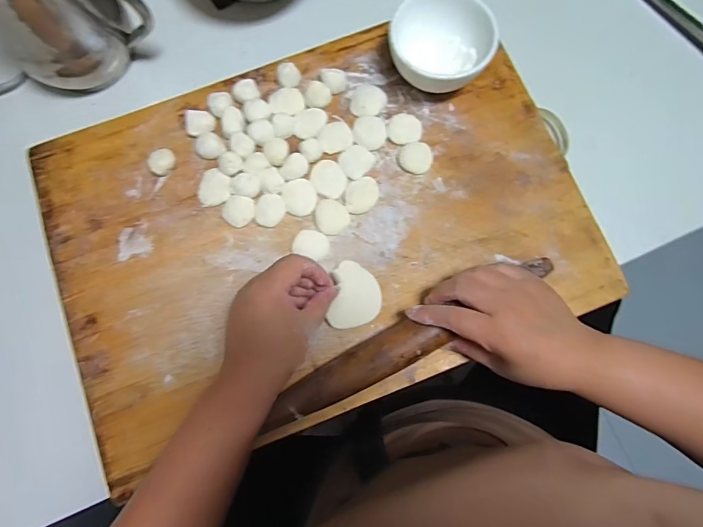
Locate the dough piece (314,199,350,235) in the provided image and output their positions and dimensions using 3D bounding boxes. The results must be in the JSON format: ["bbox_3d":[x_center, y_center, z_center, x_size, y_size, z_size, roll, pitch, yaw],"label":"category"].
[{"bbox_3d":[-0.018,-0.045,0.412,0.031,0.004,0.034,-11,80,-2],"label":"dough piece"}]

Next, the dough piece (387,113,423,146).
[{"bbox_3d":[0.053,-0.133,0.424,0.034,0.007,0.030,-14,80,-2],"label":"dough piece"}]

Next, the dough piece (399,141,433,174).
[{"bbox_3d":[0.064,-0.104,0.423,0.032,0.004,0.032,-6,80,-1],"label":"dough piece"}]

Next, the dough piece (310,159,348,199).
[{"bbox_3d":[-0.022,-0.082,0.416,0.031,0.004,0.040,-28,81,-5],"label":"dough piece"}]

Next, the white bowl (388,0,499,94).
[{"bbox_3d":[0.086,-0.207,0.413,0.090,0.051,0.094,0,80,0],"label":"white bowl"}]

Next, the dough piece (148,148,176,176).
[{"bbox_3d":[-0.185,-0.100,0.420,0.025,0.016,0.019,-43,82,-7],"label":"dough piece"}]

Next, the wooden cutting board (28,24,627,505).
[{"bbox_3d":[-0.034,-0.042,0.413,0.488,0.019,0.347,-20,80,-3],"label":"wooden cutting board"}]

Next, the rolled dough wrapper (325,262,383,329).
[{"bbox_3d":[0.005,0.029,0.395,0.045,0.009,0.060,8,80,2],"label":"rolled dough wrapper"}]

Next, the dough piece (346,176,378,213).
[{"bbox_3d":[0.010,-0.066,0.415,0.032,0.005,0.033,-8,80,-1],"label":"dough piece"}]

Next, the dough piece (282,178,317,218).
[{"bbox_3d":[-0.050,-0.064,0.412,0.032,0.004,0.035,0,80,0],"label":"dough piece"}]

